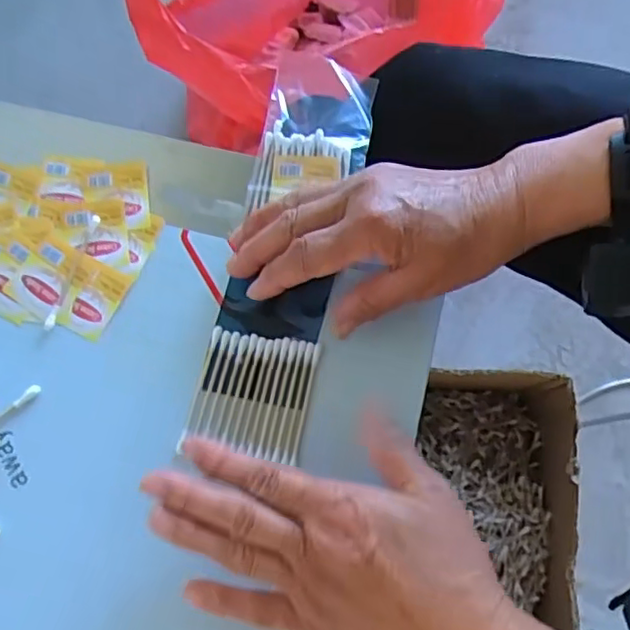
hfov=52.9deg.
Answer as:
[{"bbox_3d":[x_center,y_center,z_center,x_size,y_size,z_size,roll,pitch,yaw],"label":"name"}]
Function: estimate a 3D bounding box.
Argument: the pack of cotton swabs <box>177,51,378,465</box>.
[{"bbox_3d":[-0.015,-0.043,0.380,0.064,0.017,0.244,11,77,3],"label":"pack of cotton swabs"}]

